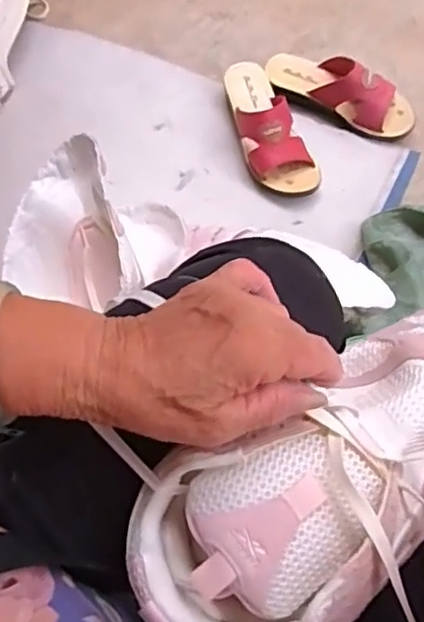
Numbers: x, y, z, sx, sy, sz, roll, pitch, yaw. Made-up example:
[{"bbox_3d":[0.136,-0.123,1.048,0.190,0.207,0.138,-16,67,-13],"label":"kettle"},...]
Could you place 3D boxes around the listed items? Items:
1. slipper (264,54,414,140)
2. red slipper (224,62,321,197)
[{"bbox_3d":[0.187,-0.323,0.928,0.225,0.072,0.076,27,72,12],"label":"slipper"},{"bbox_3d":[0.073,-0.260,0.894,0.082,0.077,0.219,-22,69,-7],"label":"red slipper"}]

